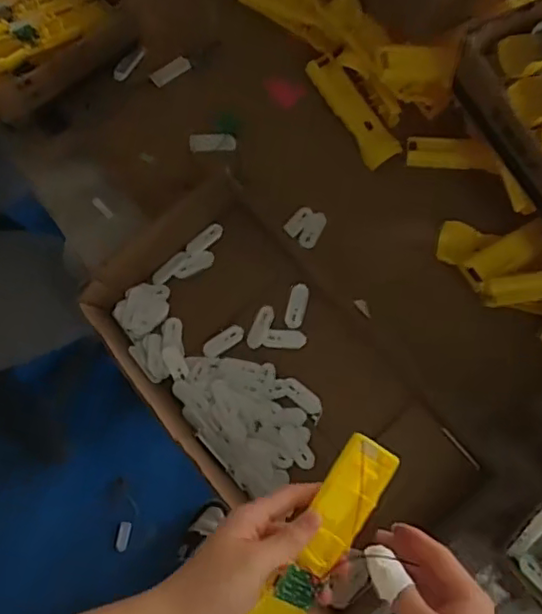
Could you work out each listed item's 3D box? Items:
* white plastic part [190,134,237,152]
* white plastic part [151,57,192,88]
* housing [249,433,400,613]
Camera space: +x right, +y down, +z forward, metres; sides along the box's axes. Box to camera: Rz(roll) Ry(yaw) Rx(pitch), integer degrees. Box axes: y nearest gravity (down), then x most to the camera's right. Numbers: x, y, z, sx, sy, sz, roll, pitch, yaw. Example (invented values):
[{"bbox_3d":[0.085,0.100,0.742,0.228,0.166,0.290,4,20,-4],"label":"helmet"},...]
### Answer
[{"bbox_3d":[-0.072,-0.204,0.754,0.056,0.005,0.024,-2,70,-2],"label":"white plastic part"},{"bbox_3d":[-0.129,-0.303,0.780,0.055,0.004,0.022,-37,74,-13],"label":"white plastic part"},{"bbox_3d":[0.036,0.168,0.434,0.042,0.030,0.159,31,85,-20],"label":"housing"}]

